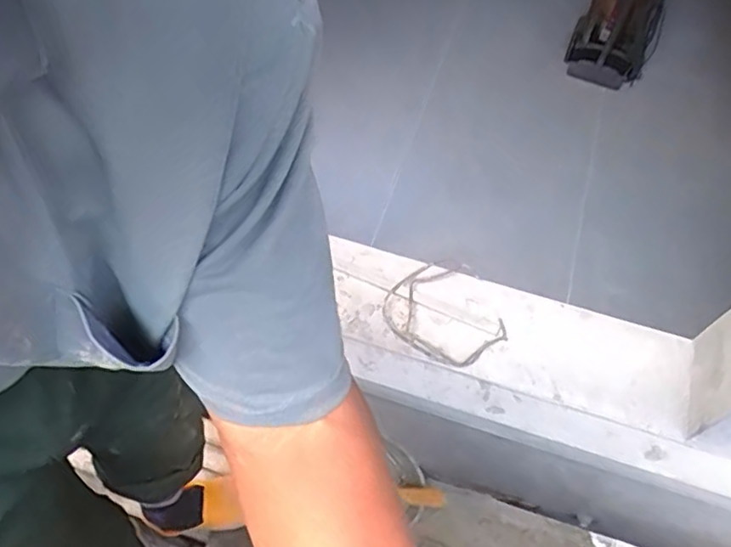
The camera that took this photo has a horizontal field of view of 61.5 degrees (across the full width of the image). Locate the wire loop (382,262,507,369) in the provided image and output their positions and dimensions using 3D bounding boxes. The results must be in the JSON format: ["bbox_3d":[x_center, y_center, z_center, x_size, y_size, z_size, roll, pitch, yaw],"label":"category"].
[{"bbox_3d":[0.194,0.087,1.463,0.261,0.021,0.273,1,59,-2],"label":"wire loop"}]

